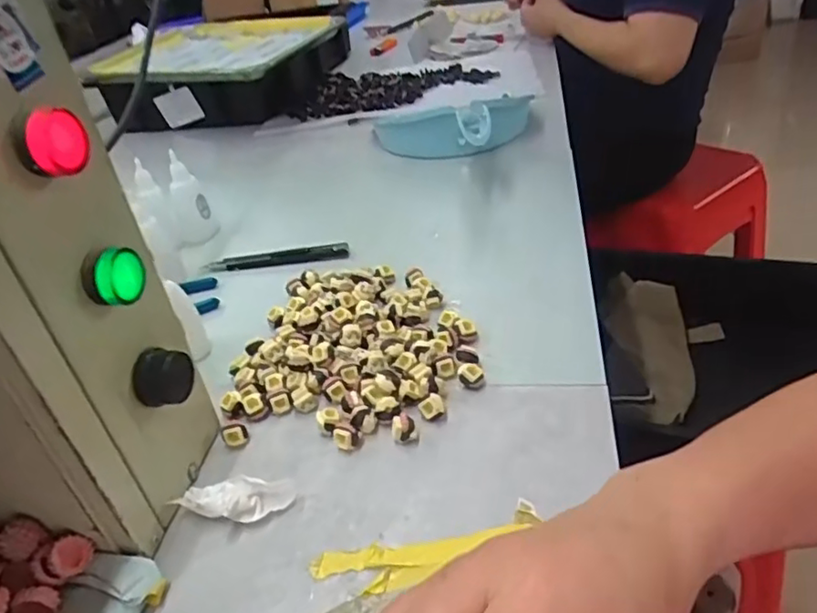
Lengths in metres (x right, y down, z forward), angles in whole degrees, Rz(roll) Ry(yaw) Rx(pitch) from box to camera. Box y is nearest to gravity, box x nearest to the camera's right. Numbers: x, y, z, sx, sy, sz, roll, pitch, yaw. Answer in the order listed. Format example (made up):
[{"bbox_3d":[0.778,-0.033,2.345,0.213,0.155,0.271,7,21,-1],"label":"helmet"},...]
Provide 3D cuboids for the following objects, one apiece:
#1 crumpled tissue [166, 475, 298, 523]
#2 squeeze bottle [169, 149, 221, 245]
[{"bbox_3d":[-0.097,0.109,0.353,0.064,0.016,0.023,-12,36,-4],"label":"crumpled tissue"},{"bbox_3d":[-0.229,-0.108,0.655,0.042,0.091,0.042,-18,35,-11],"label":"squeeze bottle"}]

